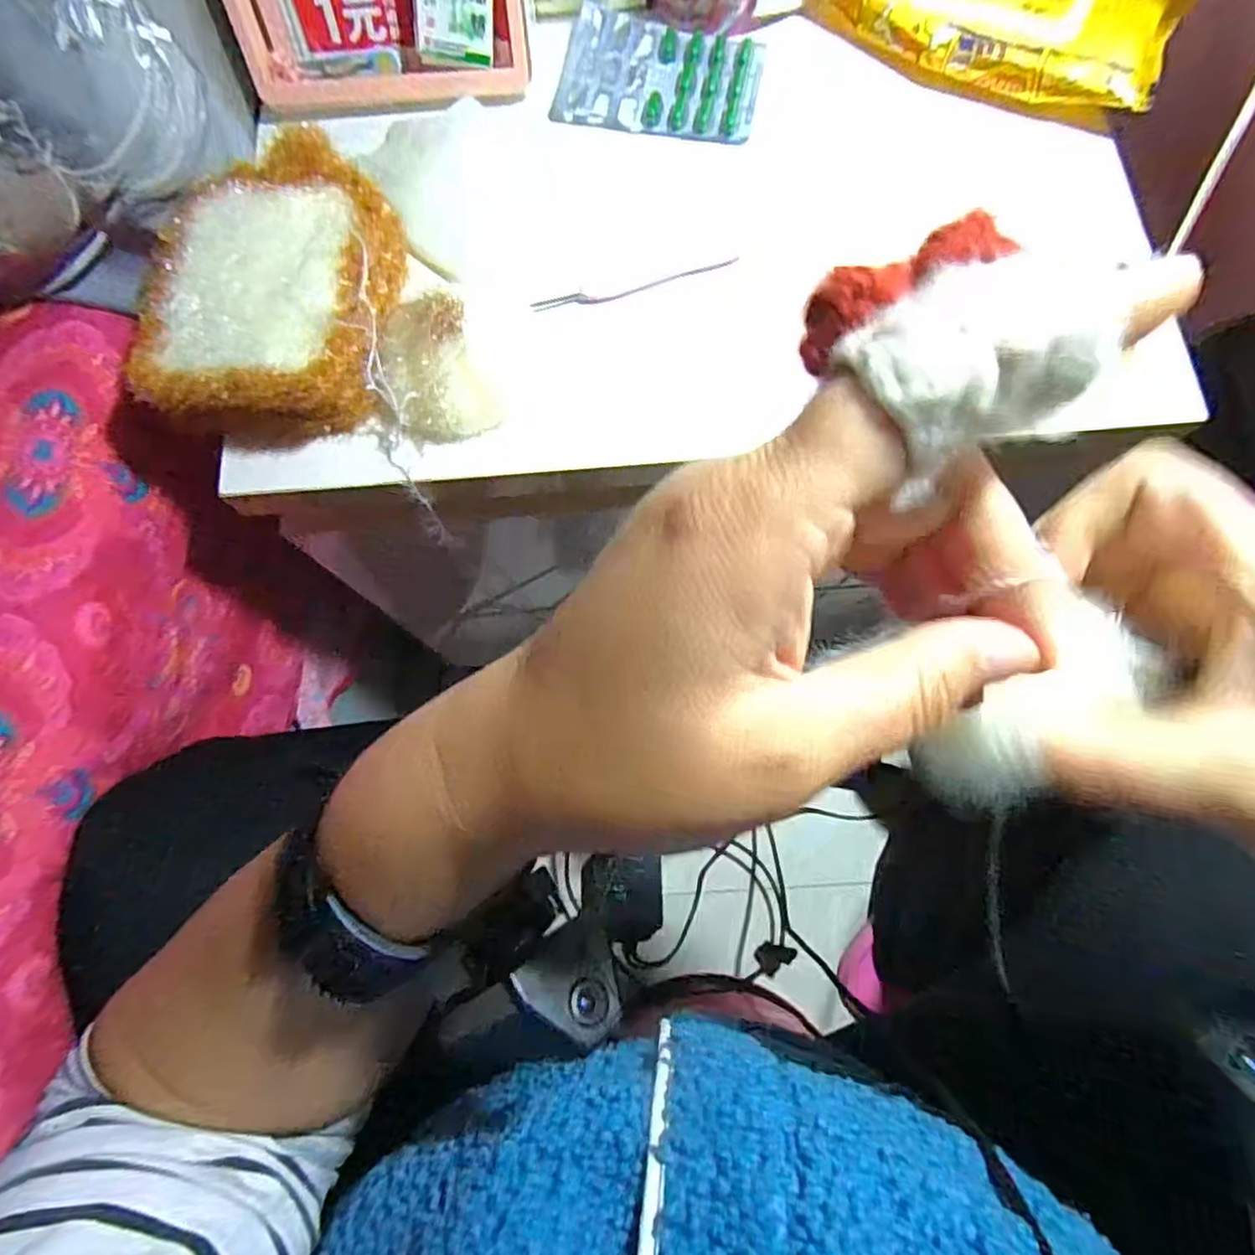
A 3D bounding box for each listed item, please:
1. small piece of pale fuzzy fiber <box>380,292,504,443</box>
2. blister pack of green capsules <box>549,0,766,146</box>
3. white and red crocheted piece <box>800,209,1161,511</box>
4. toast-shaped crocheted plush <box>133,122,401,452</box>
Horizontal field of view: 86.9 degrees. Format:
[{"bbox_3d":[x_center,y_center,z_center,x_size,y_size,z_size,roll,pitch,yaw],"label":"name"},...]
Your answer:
[{"bbox_3d":[-0.094,-0.125,0.326,0.052,0.048,0.049,-17,74,-3],"label":"small piece of pale fuzzy fiber"},{"bbox_3d":[0.020,-0.336,0.400,0.119,0.014,0.083,10,75,5],"label":"blister pack of green capsules"},{"bbox_3d":[0.057,-0.050,0.113,0.042,0.017,0.038,-25,75,-5],"label":"white and red crocheted piece"},{"bbox_3d":[-0.180,-0.170,0.338,0.122,0.039,0.155,0,74,2],"label":"toast-shaped crocheted plush"}]

